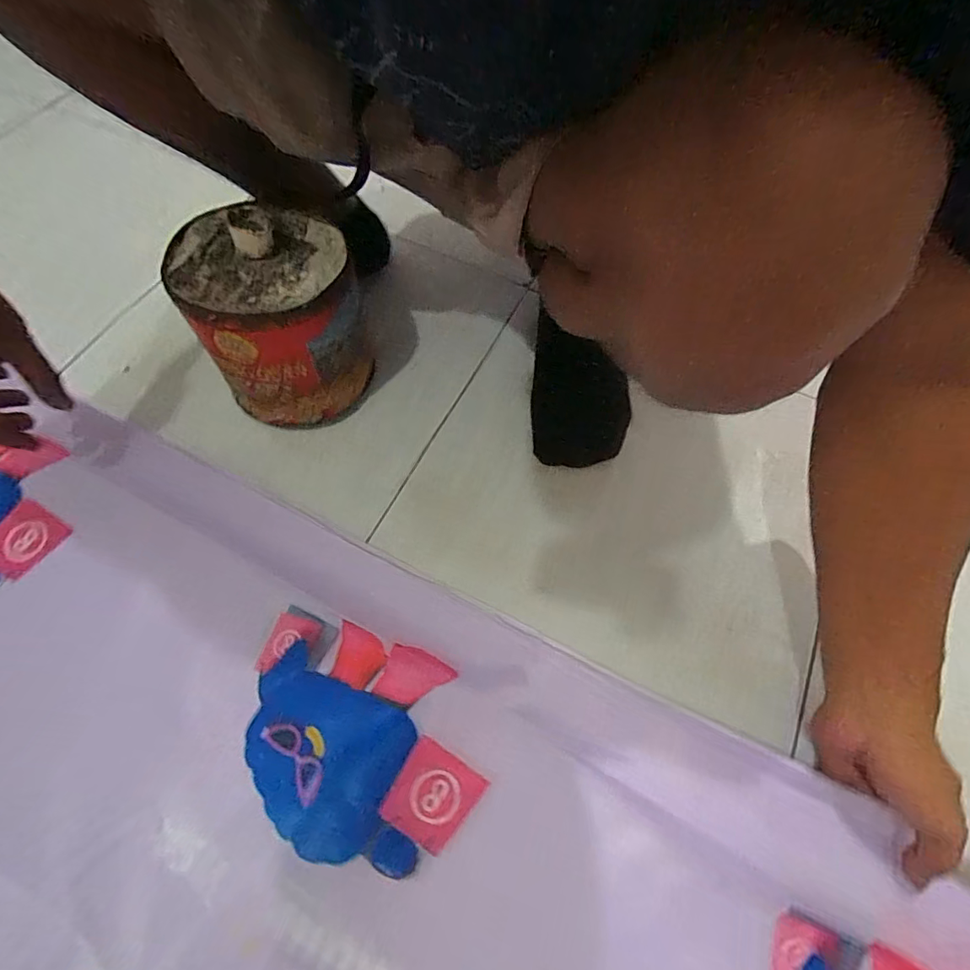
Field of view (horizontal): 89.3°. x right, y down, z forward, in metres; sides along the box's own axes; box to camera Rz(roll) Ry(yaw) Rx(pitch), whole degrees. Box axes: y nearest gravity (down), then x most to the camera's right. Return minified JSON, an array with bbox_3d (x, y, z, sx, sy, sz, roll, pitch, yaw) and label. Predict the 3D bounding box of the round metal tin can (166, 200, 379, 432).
[{"bbox_3d":[-0.190,-0.152,0.463,0.135,0.182,0.128,1,63,-2],"label":"round metal tin can"}]

